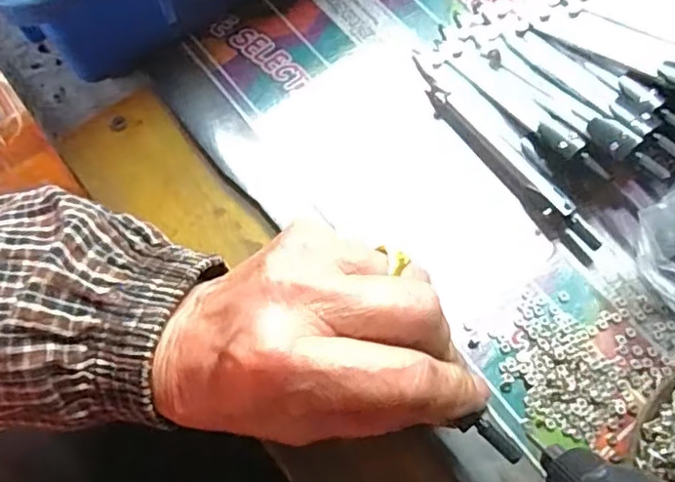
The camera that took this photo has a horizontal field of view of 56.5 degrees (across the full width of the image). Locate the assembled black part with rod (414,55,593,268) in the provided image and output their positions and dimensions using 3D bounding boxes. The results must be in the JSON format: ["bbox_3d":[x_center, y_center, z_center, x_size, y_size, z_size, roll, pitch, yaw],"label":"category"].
[{"bbox_3d":[0.075,-0.041,0.302,0.009,0.011,0.130,-31,68,-12],"label":"assembled black part with rod"}]

